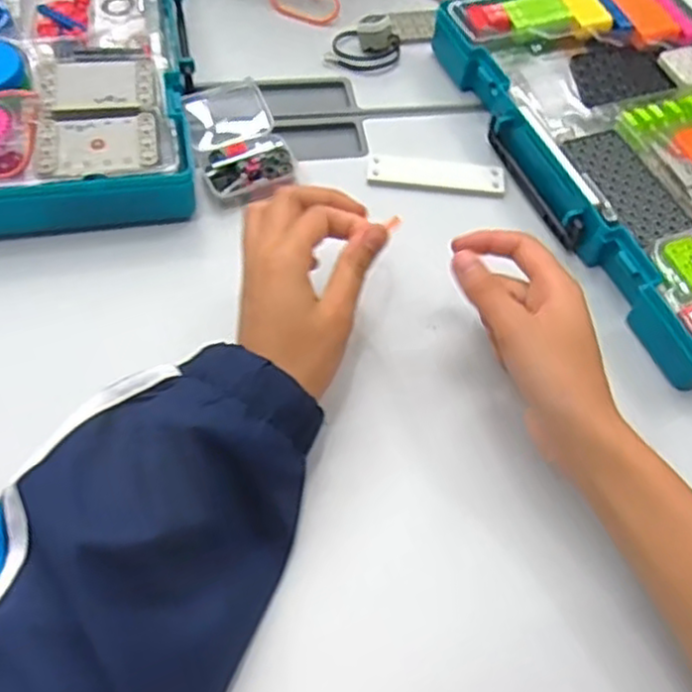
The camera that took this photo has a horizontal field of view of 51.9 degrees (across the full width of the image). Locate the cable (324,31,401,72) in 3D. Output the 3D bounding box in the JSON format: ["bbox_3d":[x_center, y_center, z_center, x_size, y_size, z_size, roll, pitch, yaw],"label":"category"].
[{"bbox_3d":[0.015,-0.248,0.597,0.062,0.013,0.035,5,58,-2],"label":"cable"}]

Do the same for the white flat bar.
[{"bbox_3d":[0.067,-0.127,0.528,0.099,0.007,0.026,5,58,-2],"label":"white flat bar"}]

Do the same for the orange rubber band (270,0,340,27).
[{"bbox_3d":[-0.038,-0.308,0.634,0.075,0.007,0.048,34,66,18],"label":"orange rubber band"}]

